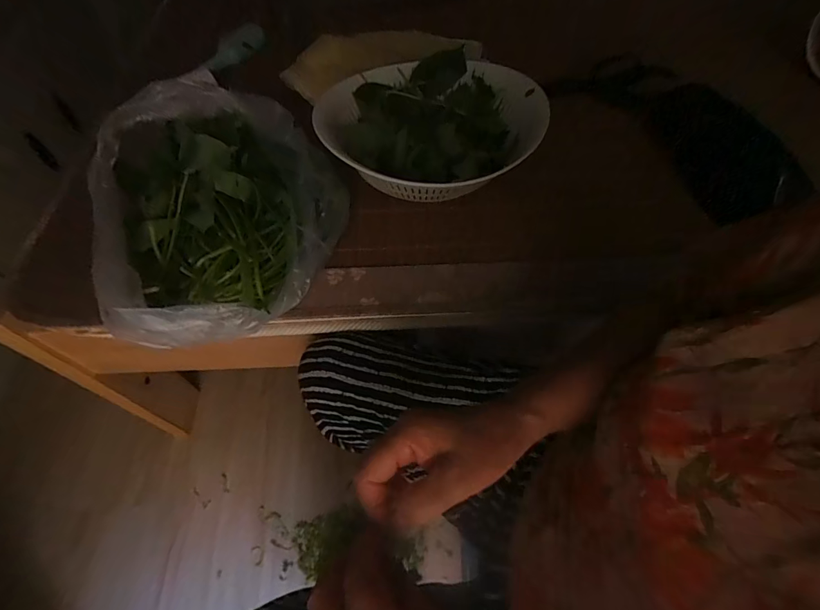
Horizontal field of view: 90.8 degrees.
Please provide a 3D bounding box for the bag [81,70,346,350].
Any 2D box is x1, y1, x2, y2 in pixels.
[{"bbox_3d":[-0.194,-0.104,0.435,0.243,0.127,0.263,-17,60,-11],"label":"bag"}]

